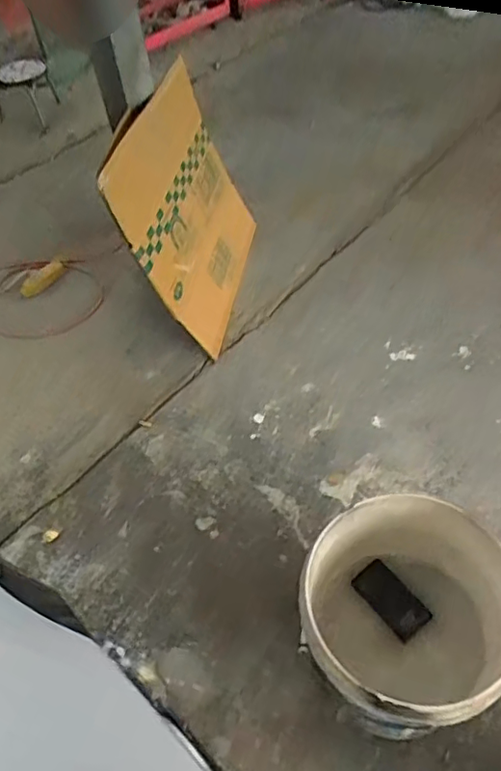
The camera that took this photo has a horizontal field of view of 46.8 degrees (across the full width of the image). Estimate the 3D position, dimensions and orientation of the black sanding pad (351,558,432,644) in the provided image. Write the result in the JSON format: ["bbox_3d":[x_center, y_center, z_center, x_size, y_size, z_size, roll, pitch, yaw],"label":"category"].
[{"bbox_3d":[0.245,0.369,1.010,0.071,0.006,0.134,-32,54,-21],"label":"black sanding pad"}]

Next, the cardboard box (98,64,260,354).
[{"bbox_3d":[-0.160,-0.484,1.574,0.083,0.586,0.617,0,53,24],"label":"cardboard box"}]

